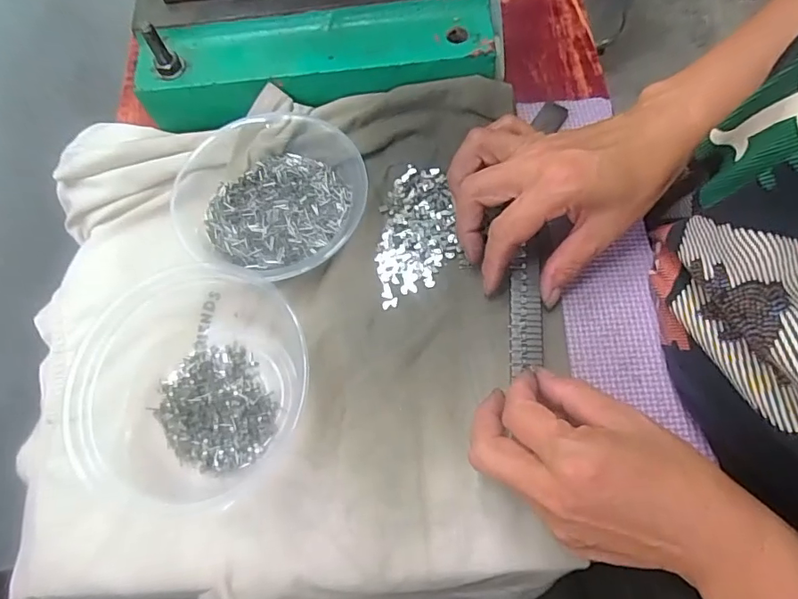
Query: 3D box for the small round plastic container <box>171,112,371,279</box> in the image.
[{"bbox_3d":[-0.097,-0.076,0.341,0.137,0.033,0.127,-1,65,3],"label":"small round plastic container"}]

